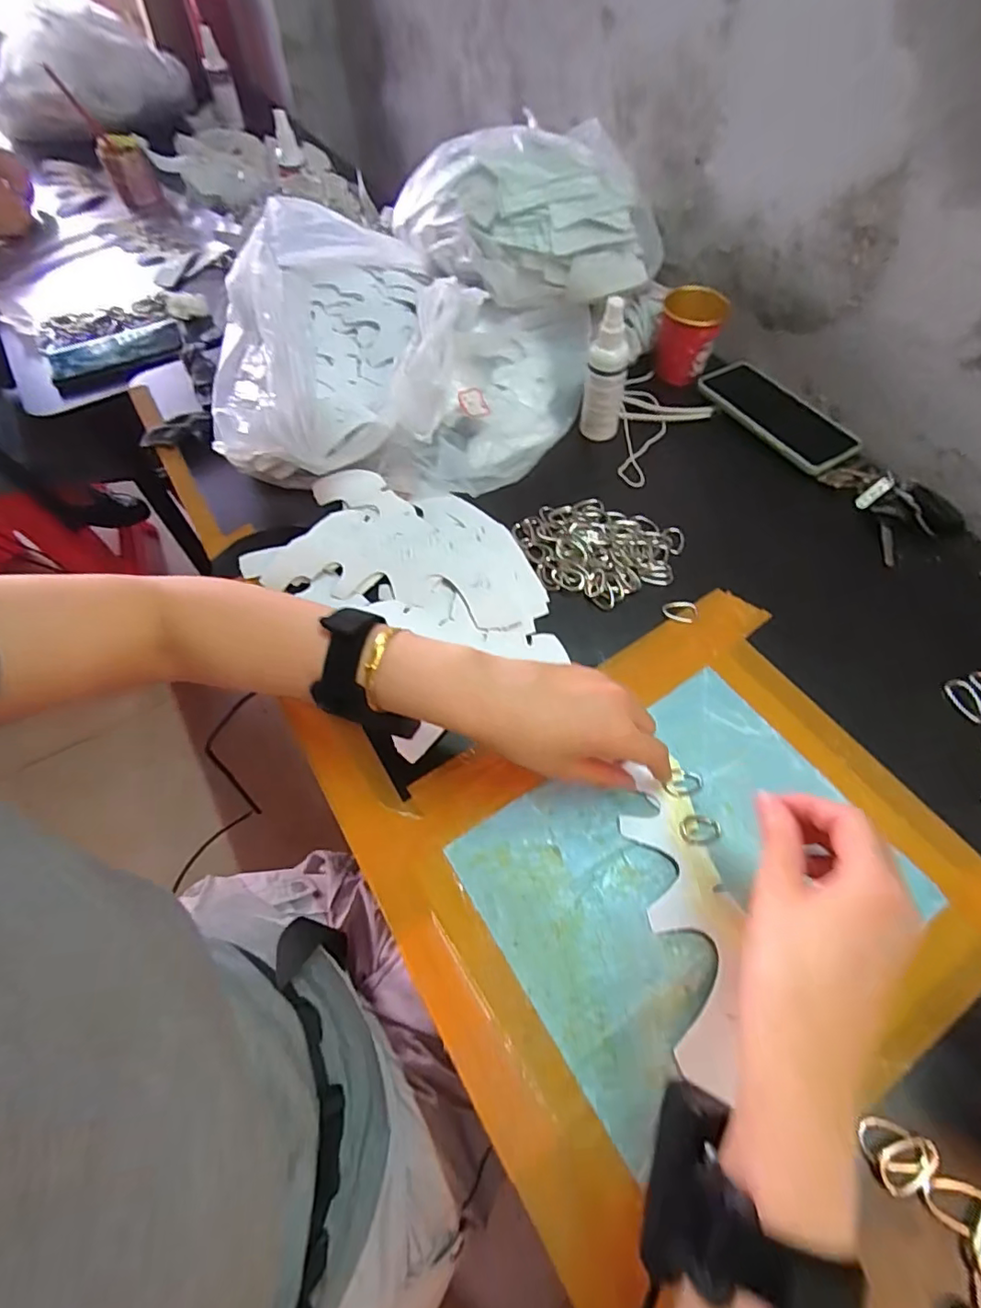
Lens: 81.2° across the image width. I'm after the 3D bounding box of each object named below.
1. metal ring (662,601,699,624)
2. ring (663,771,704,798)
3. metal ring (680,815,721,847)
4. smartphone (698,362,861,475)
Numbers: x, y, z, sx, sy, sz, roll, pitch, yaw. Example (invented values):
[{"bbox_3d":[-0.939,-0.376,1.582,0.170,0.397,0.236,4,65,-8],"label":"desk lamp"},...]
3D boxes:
[{"bbox_3d":[0.159,-0.036,0.479,0.029,0.004,0.020,10,61,7],"label":"metal ring"},{"bbox_3d":[0.136,0.092,0.403,0.030,0.005,0.018,-10,60,-5],"label":"ring"},{"bbox_3d":[0.142,0.119,0.387,0.029,0.005,0.020,-9,60,-4],"label":"metal ring"},{"bbox_3d":[0.295,-0.251,0.596,0.068,0.012,0.172,-33,65,-16],"label":"smartphone"}]

